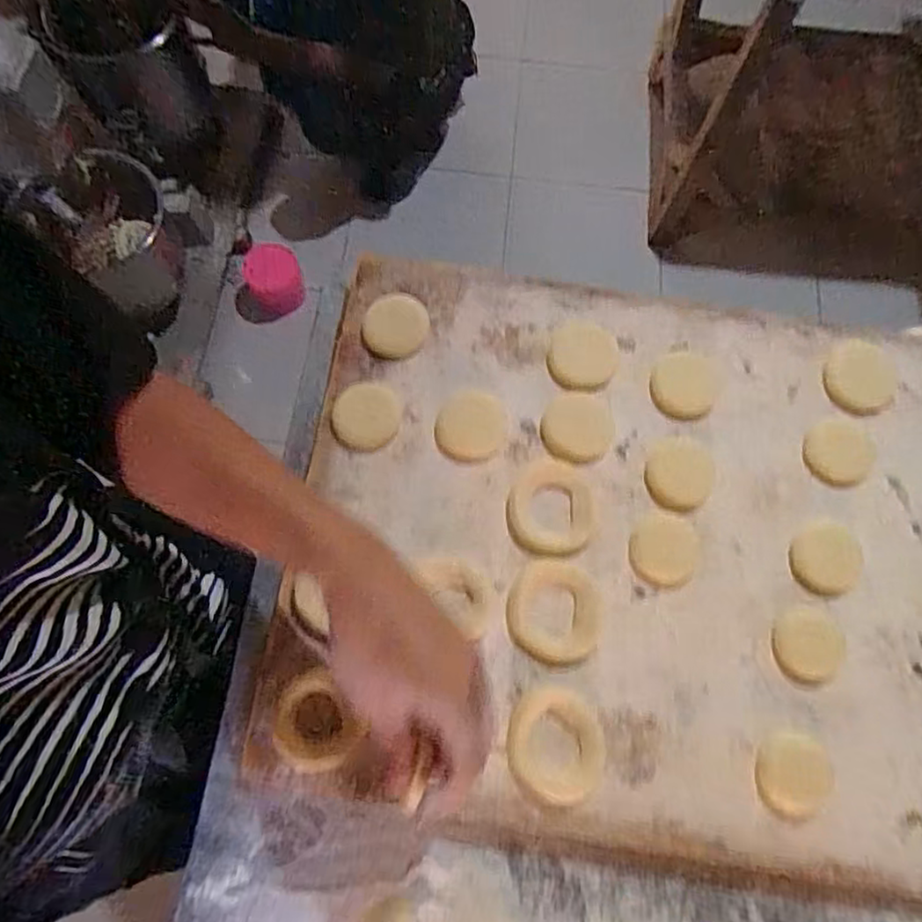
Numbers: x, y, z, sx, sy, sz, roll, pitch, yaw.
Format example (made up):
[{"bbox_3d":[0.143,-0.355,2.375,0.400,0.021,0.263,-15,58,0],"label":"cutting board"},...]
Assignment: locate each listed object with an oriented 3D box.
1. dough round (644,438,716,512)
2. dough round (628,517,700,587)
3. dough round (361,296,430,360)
[{"bbox_3d":[0.171,0.010,0.511,0.052,0.006,0.058,24,75,6],"label":"dough round"},{"bbox_3d":[0.153,0.067,0.491,0.050,0.004,0.052,0,74,0],"label":"dough round"},{"bbox_3d":[-0.053,-0.109,0.534,0.048,0.008,0.056,43,78,11],"label":"dough round"}]

